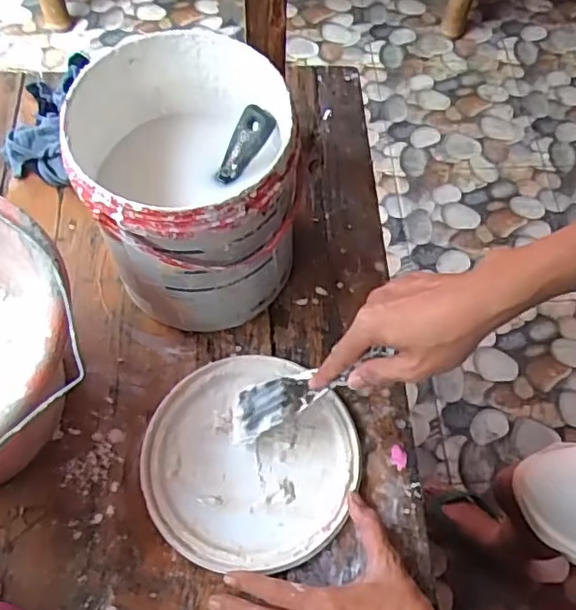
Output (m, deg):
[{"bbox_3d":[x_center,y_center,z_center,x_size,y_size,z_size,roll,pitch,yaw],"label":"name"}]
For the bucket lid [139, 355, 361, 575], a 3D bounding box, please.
[{"bbox_3d":[-0.033,0.130,0.521,0.171,0.019,0.171,1,61,-2],"label":"bucket lid"}]

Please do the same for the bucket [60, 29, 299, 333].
[{"bbox_3d":[-0.082,-0.093,0.532,0.161,0.192,0.181,-13,63,-10],"label":"bucket"}]

